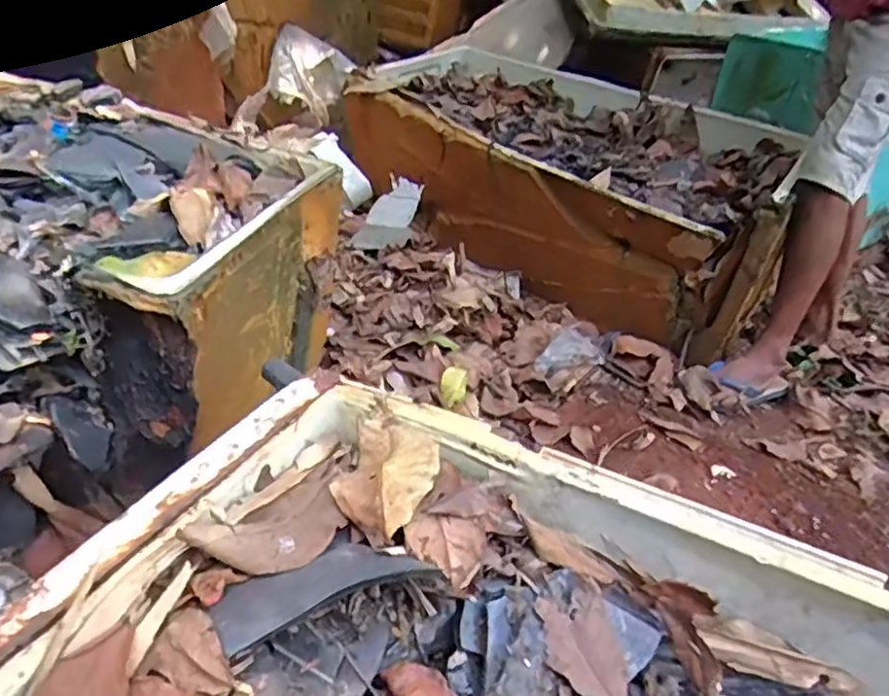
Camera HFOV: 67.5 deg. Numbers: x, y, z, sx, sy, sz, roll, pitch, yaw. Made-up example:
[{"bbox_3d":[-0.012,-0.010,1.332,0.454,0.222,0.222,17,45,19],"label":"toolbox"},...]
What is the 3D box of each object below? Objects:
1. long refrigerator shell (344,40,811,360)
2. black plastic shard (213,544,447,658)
[{"bbox_3d":[0.295,-0.432,1.716,1.100,0.394,0.603,25,37,27],"label":"long refrigerator shell"},{"bbox_3d":[-0.094,0.183,0.520,0.166,0.020,0.056,-14,37,-28],"label":"black plastic shard"}]

